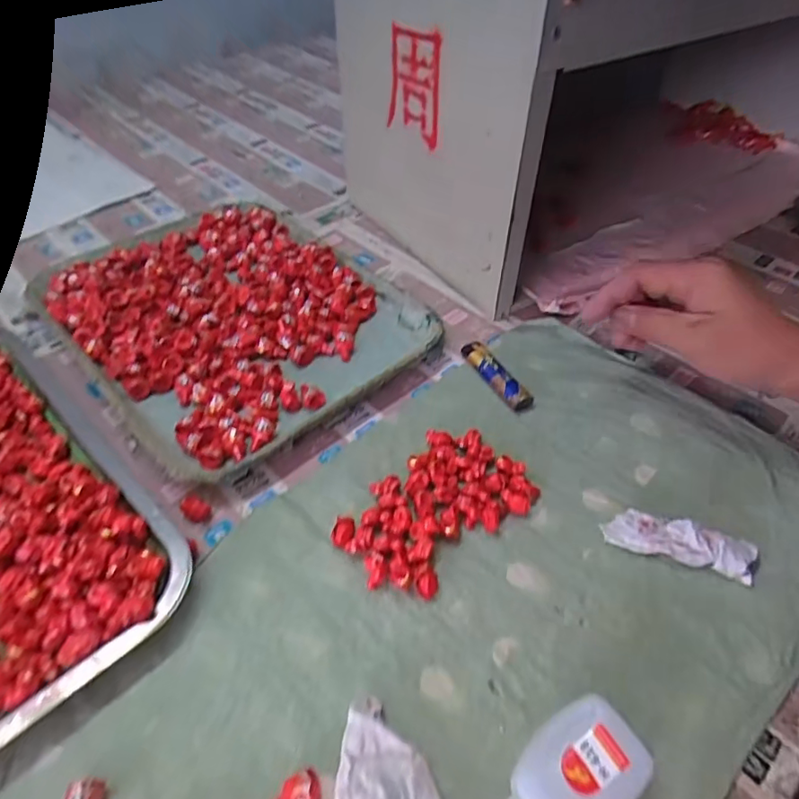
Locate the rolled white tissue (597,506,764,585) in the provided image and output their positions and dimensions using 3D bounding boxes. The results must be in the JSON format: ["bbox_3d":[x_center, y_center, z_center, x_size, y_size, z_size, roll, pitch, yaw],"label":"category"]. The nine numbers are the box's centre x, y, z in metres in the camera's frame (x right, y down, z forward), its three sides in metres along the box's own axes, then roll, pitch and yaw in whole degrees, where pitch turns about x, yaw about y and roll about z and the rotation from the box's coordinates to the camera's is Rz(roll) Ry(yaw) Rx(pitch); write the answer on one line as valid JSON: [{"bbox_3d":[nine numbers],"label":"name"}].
[{"bbox_3d":[0.177,0.088,0.349,0.088,0.020,0.026,16,49,12],"label":"rolled white tissue"}]

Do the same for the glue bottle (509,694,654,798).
[{"bbox_3d":[0.071,0.183,0.257,0.093,0.027,0.042,-26,54,-23],"label":"glue bottle"}]

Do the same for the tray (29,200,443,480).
[{"bbox_3d":[-0.161,-0.088,0.509,0.252,0.031,0.346,-34,57,-28],"label":"tray"}]

